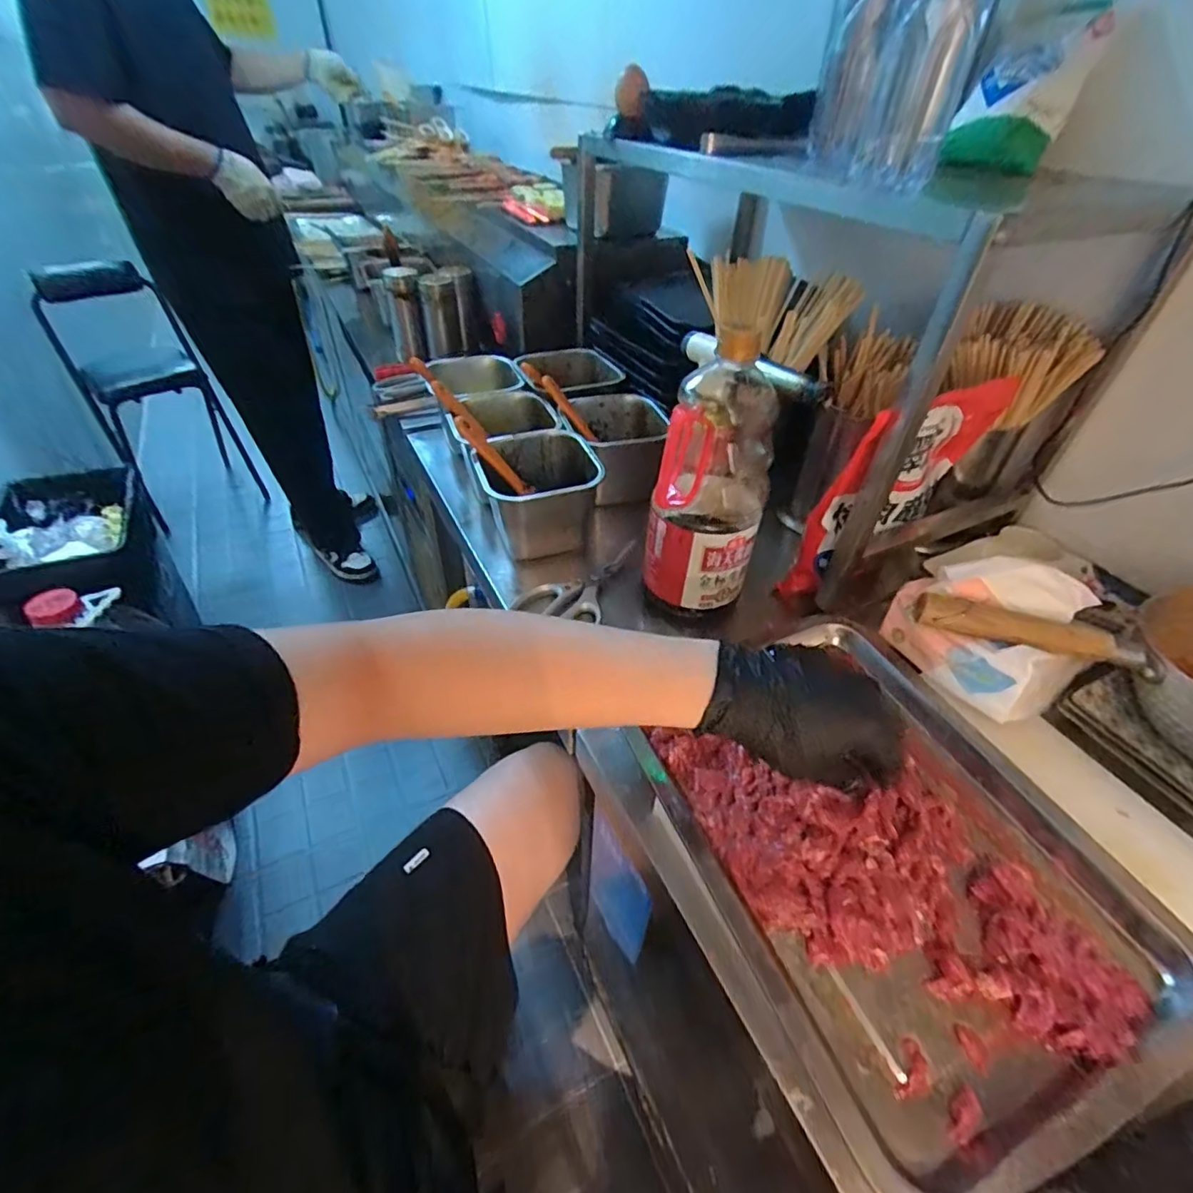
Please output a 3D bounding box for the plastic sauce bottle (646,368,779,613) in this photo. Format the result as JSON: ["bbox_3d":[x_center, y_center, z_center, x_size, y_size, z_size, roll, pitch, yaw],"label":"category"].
[{"bbox_3d":[0.105,-0.092,0.539,0.100,0.221,0.090,9,45,8],"label":"plastic sauce bottle"}]

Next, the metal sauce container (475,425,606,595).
[{"bbox_3d":[-0.066,-0.112,0.670,0.131,0.109,0.134,-8,45,-10],"label":"metal sauce container"}]

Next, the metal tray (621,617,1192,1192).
[{"bbox_3d":[0.208,0.162,0.415,0.284,0.048,0.342,-16,46,-17],"label":"metal tray"}]

